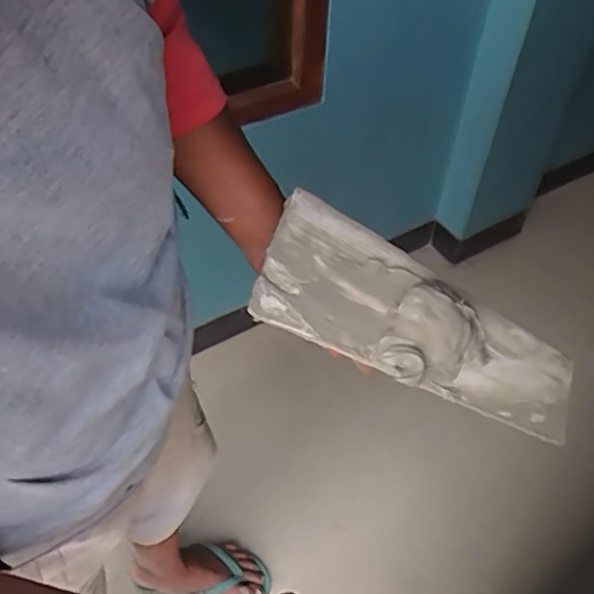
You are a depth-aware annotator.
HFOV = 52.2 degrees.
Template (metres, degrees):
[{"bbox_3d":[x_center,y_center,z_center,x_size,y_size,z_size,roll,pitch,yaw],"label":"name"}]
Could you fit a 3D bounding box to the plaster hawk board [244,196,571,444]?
[{"bbox_3d":[0.106,0.028,0.487,0.288,0.040,0.107,28,62,-15],"label":"plaster hawk board"}]

